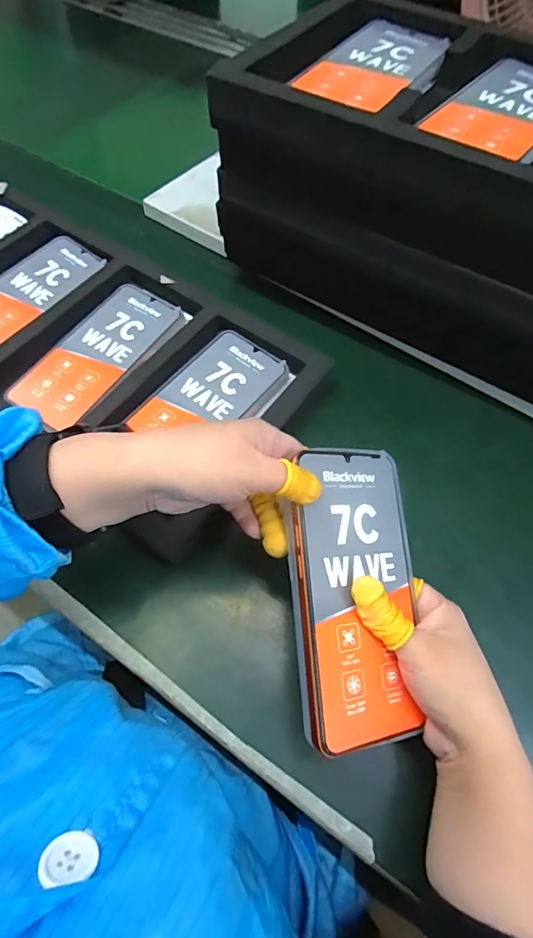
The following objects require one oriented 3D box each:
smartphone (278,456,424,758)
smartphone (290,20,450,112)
[{"bbox_3d":[0.051,0.070,0.258,0.079,0.008,0.162,2,77,-25],"label":"smartphone"},{"bbox_3d":[0.089,-0.316,0.348,0.080,0.014,0.140,29,64,13],"label":"smartphone"}]

